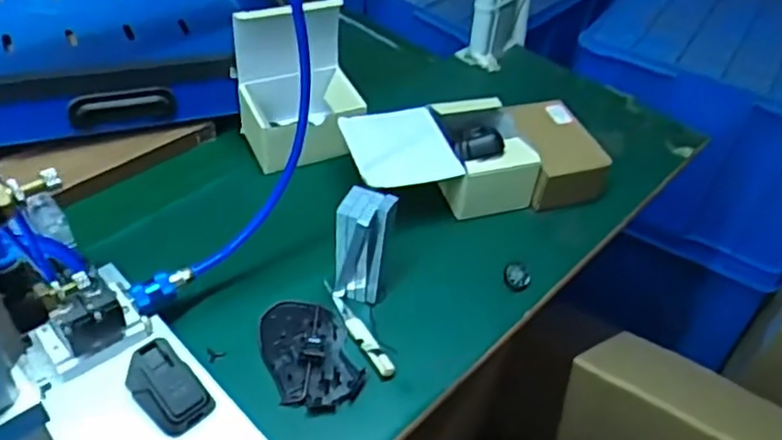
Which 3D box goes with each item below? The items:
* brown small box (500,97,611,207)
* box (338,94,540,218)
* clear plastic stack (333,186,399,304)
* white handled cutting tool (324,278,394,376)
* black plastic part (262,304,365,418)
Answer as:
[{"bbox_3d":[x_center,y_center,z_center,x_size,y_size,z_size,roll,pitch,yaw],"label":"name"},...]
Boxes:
[{"bbox_3d":[0.182,-0.076,0.761,0.087,0.056,0.124,-8,46,-14],"label":"brown small box"},{"bbox_3d":[0.047,-0.066,0.726,0.191,0.082,0.119,-8,46,-14],"label":"box"},{"bbox_3d":[-0.024,0.024,0.604,0.045,0.104,0.041,10,44,4],"label":"clear plastic stack"},{"bbox_3d":[-0.031,0.094,0.601,0.016,0.005,0.114,-21,50,-25],"label":"white handled cutting tool"},{"bbox_3d":[-0.070,0.109,0.578,0.069,0.017,0.113,-15,48,-20],"label":"black plastic part"}]

